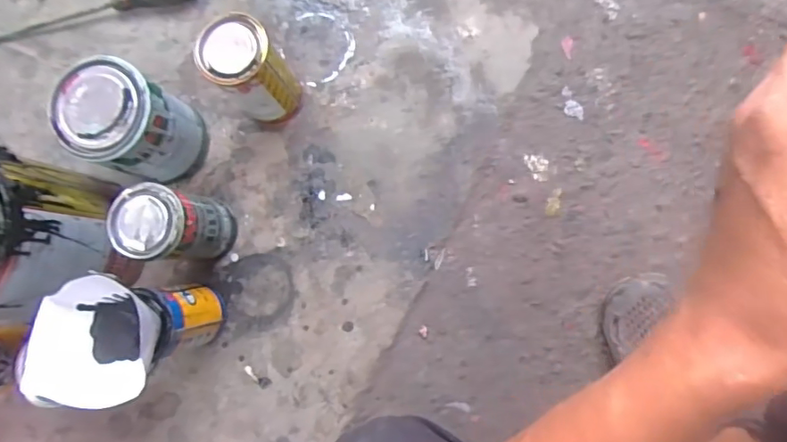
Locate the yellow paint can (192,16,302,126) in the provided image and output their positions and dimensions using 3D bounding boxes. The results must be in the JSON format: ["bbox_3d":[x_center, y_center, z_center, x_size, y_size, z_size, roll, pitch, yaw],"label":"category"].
[{"bbox_3d":[-0.147,-0.158,0.564,0.068,0.138,0.072,-1,84,7],"label":"yellow paint can"}]

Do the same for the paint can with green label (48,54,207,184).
[{"bbox_3d":[-0.280,-0.104,0.575,0.099,0.133,0.097,-1,84,7],"label":"paint can with green label"}]

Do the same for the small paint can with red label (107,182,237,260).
[{"bbox_3d":[-0.226,0.005,0.557,0.068,0.147,0.070,-1,84,7],"label":"small paint can with red label"}]

